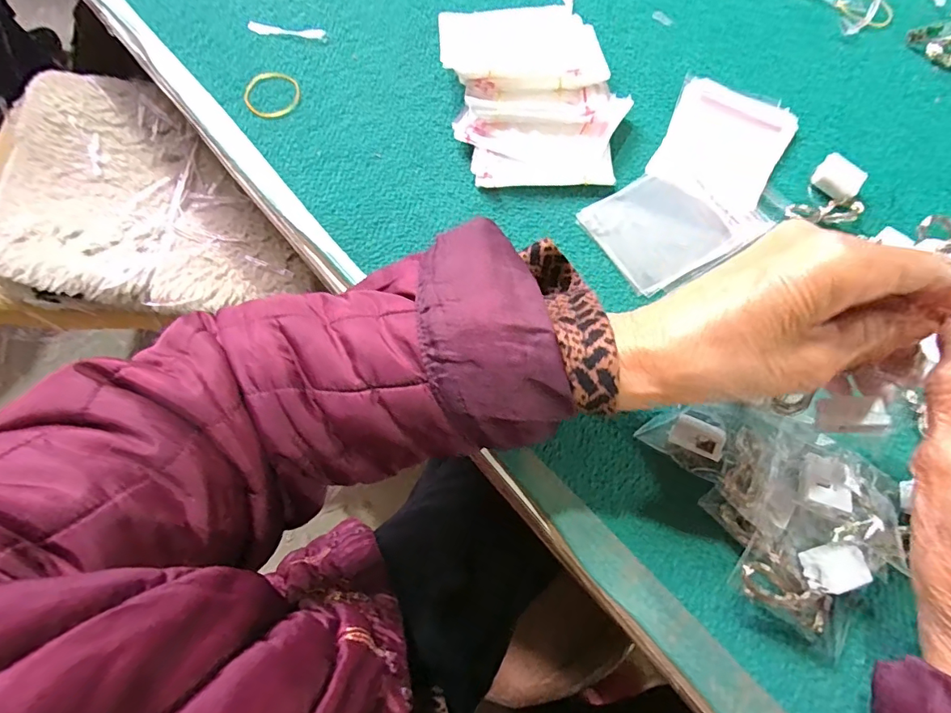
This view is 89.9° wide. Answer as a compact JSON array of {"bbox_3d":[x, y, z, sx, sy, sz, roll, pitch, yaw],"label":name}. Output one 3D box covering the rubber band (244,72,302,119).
[{"bbox_3d":[-0.157,-0.202,0.366,0.042,0.004,0.046,0,70,1],"label":"rubber band"}]

